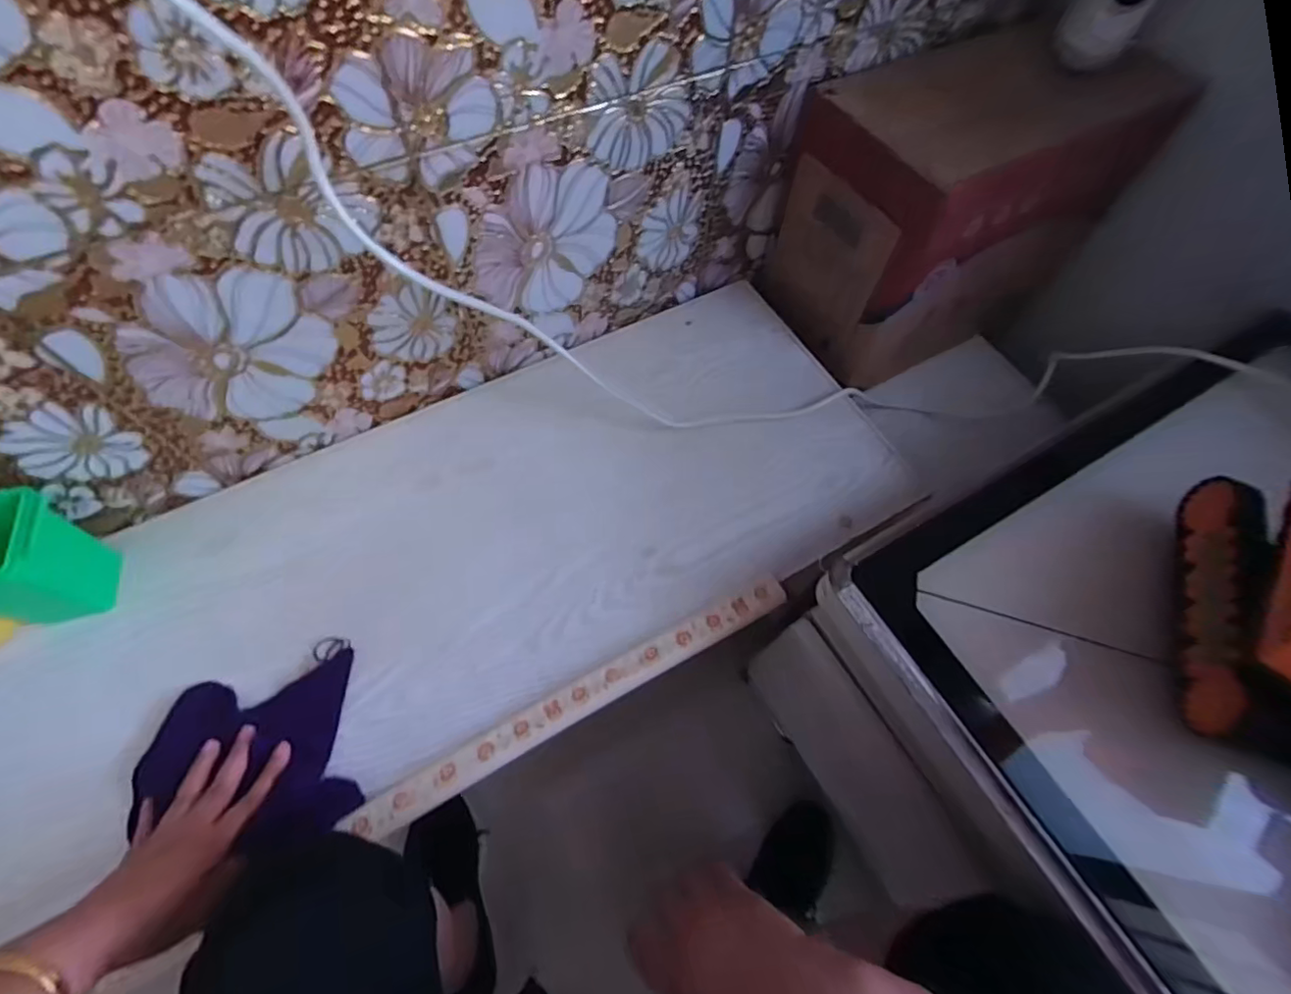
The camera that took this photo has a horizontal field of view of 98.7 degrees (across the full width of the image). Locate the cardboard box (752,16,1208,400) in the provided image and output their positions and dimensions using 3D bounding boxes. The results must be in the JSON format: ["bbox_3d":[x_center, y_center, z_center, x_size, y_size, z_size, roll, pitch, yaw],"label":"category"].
[{"bbox_3d":[0.352,-0.337,0.655,0.361,0.265,0.196,-22,66,-10],"label":"cardboard box"}]

